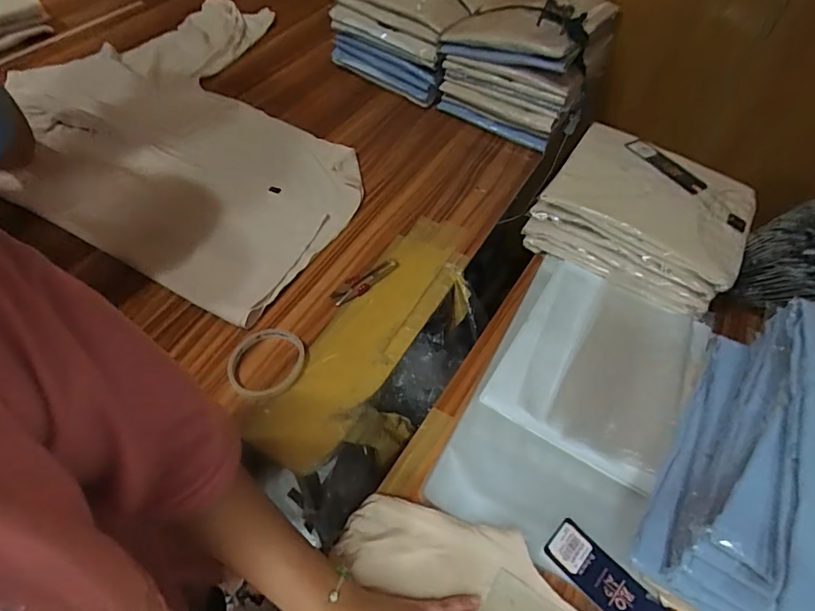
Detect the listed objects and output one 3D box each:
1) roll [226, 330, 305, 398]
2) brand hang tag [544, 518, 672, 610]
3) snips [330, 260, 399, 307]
[{"bbox_3d":[-0.162,0.064,0.575,0.083,0.011,0.079,2,52,-3],"label":"roll"},{"bbox_3d":[0.185,0.256,0.461,0.119,0.005,0.047,38,58,20],"label":"brand hang tag"},{"bbox_3d":[-0.053,-0.032,0.660,0.102,0.004,0.032,-25,58,-22],"label":"snips"}]

